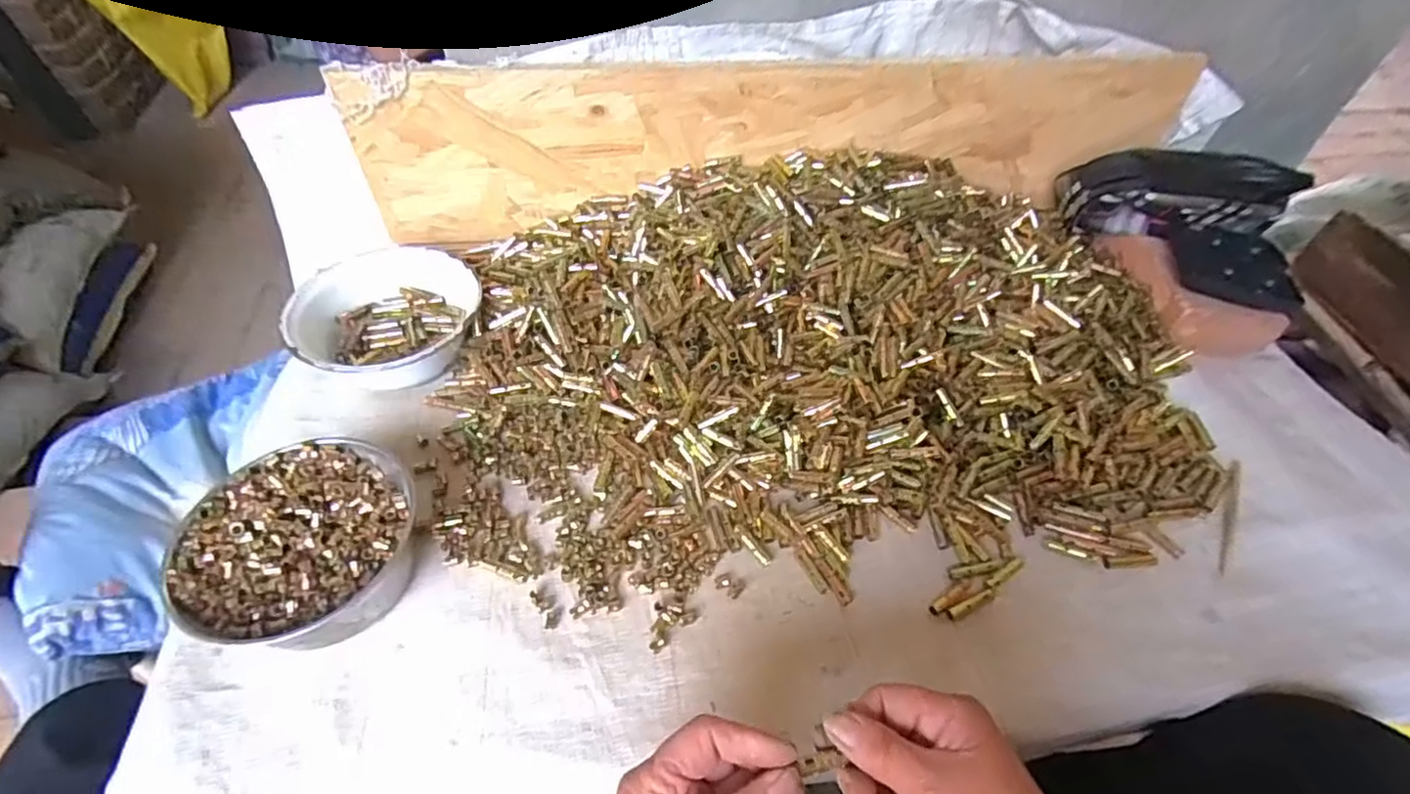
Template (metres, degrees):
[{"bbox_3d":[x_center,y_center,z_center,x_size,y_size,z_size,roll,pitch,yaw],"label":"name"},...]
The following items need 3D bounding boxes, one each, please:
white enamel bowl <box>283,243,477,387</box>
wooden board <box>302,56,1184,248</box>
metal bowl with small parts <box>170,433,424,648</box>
[{"bbox_3d":[-0.312,-0.068,0.632,0.169,0.074,0.163,0,52,0],"label":"white enamel bowl"},{"bbox_3d":[0.076,-0.268,0.687,0.859,0.189,0.017,-3,50,-4],"label":"wooden board"},{"bbox_3d":[-0.297,0.109,0.472,0.138,0.063,0.148,0,52,0],"label":"metal bowl with small parts"}]

